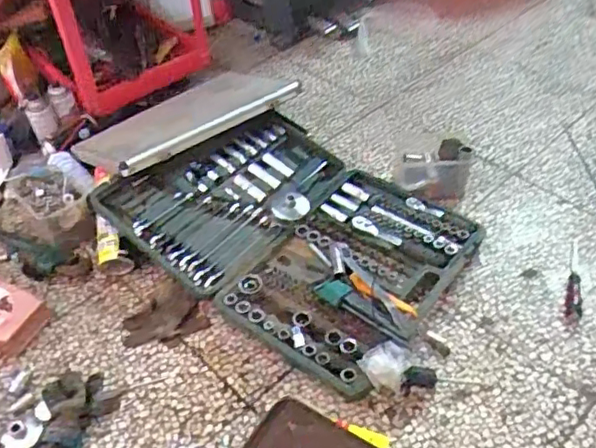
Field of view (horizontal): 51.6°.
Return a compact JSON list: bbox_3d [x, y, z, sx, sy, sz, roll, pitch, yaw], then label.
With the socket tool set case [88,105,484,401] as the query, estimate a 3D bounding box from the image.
[{"bbox_3d":[0.002,-0.011,1.198,0.652,0.144,0.475,29,54,28],"label":"socket tool set case"}]

